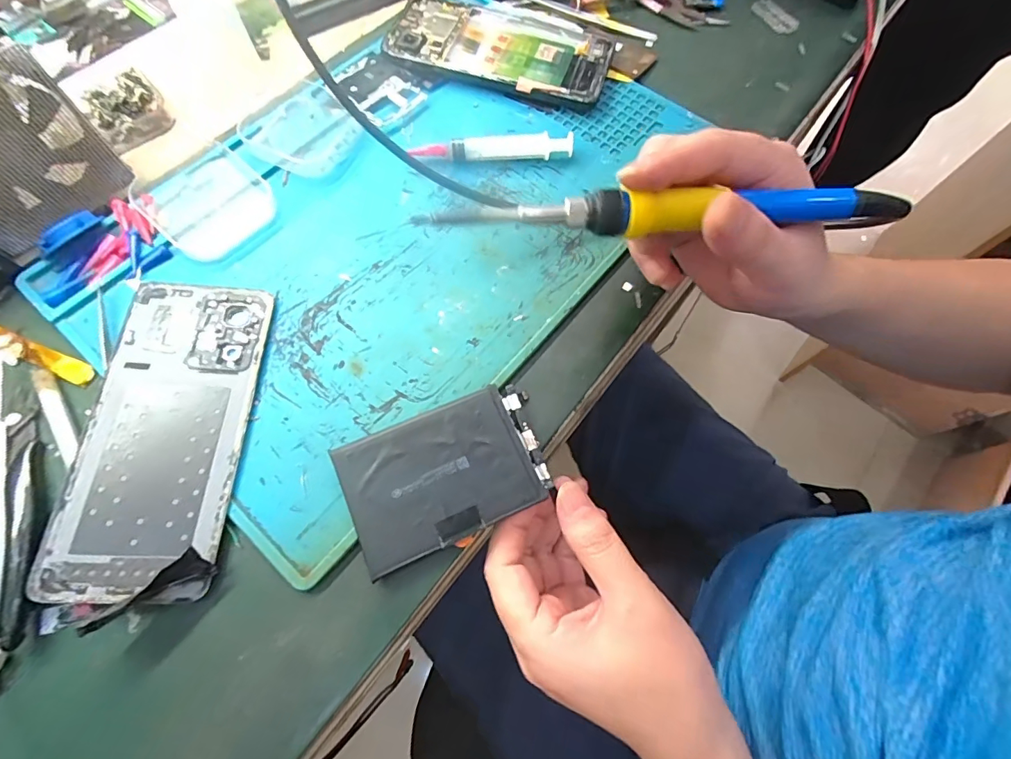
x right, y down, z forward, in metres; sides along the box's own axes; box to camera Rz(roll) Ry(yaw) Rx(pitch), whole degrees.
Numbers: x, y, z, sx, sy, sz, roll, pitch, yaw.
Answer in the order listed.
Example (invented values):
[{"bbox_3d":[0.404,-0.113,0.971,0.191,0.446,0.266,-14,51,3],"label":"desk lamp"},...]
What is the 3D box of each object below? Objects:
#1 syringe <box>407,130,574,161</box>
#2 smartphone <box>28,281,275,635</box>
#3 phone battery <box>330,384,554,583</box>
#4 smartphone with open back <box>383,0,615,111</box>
[{"bbox_3d":[-0.009,-0.149,0.299,0.104,0.014,0.012,-2,68,-4],"label":"syringe"},{"bbox_3d":[-0.167,0.026,0.226,0.072,0.009,0.164,0,68,-3],"label":"smartphone"},{"bbox_3d":[-0.029,0.045,0.223,0.095,0.007,0.063,-23,71,-11],"label":"phone battery"},{"bbox_3d":[-0.003,-0.241,0.335,0.156,0.011,0.077,16,68,4],"label":"smartphone with open back"}]

